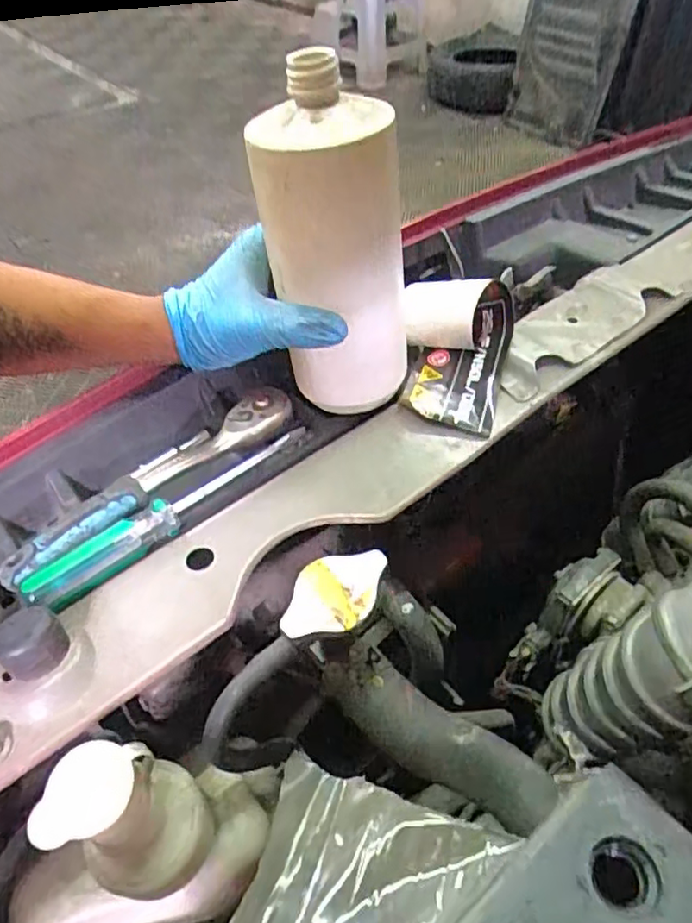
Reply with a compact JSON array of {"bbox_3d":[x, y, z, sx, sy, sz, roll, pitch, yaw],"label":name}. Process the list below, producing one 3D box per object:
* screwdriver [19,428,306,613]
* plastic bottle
[{"bbox_3d":[-0.097,0.032,0.360,0.173,0.016,0.024,-28,52,-21],"label":"screwdriver"},{"bbox_3d":[-0.005,-0.124,0.377,0.079,0.203,0.079,-3,37,10],"label":"plastic bottle"}]

